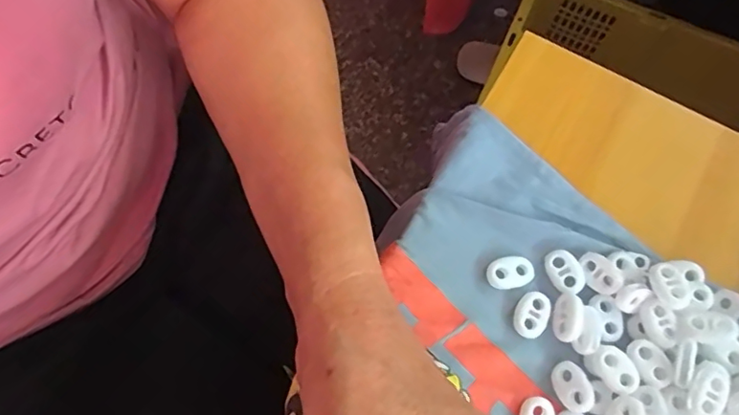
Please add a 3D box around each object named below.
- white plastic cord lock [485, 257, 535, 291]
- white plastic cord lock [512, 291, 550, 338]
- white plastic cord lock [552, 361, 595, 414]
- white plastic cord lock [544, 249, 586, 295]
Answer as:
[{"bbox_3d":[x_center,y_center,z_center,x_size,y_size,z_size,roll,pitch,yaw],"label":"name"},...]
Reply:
[{"bbox_3d":[0.069,0.032,0.271,0.024,0.005,0.014,-9,72,-4],"label":"white plastic cord lock"},{"bbox_3d":[0.078,0.051,0.266,0.015,0.005,0.022,20,73,5],"label":"white plastic cord lock"},{"bbox_3d":[0.093,0.081,0.252,0.014,0.004,0.022,-18,73,-7],"label":"white plastic cord lock"},{"bbox_3d":[0.096,0.031,0.270,0.015,0.004,0.022,-21,74,-8],"label":"white plastic cord lock"}]

